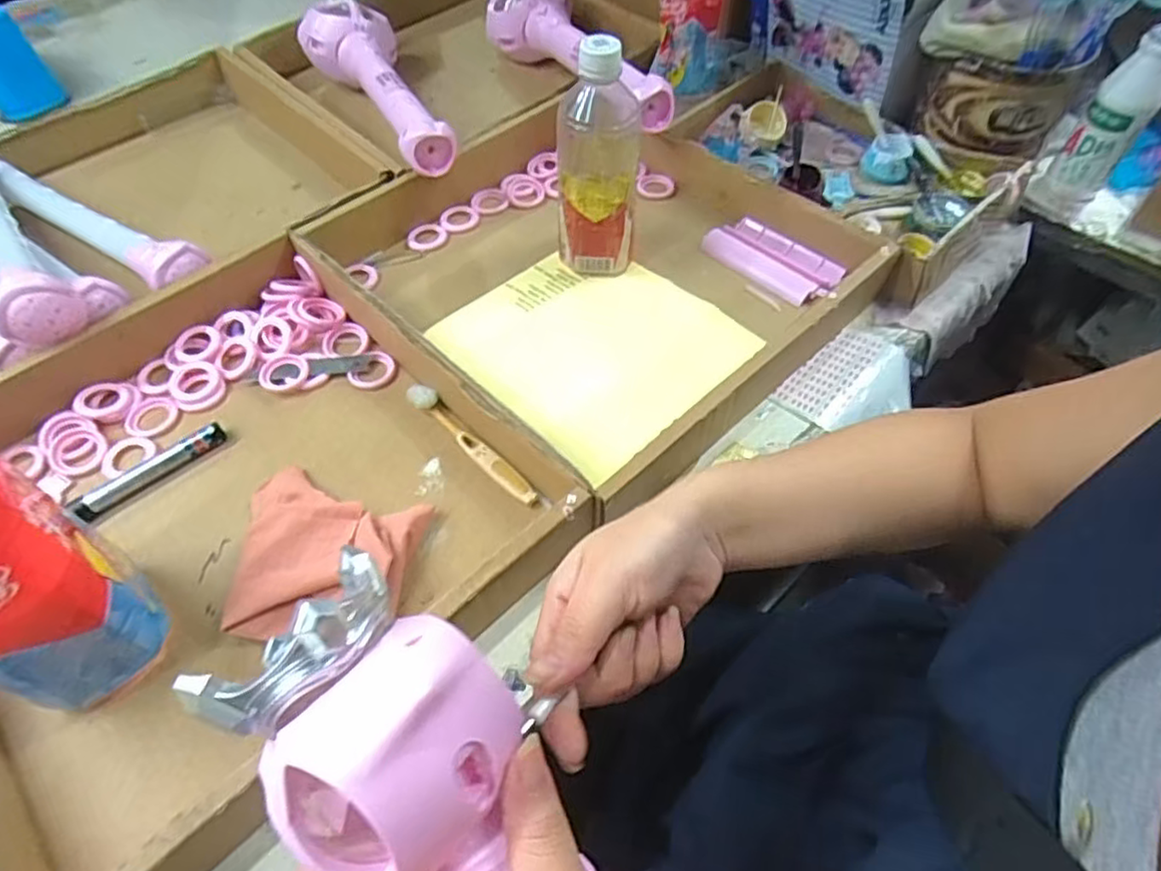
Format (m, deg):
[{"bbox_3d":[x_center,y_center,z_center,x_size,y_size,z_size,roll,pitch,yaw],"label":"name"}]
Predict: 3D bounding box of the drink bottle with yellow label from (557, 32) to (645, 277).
[{"bbox_3d":[0.017,-0.217,0.552,0.069,0.184,0.059,-1,55,0],"label":"drink bottle with yellow label"}]

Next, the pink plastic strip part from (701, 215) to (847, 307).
[{"bbox_3d":[0.175,-0.159,0.612,0.059,0.016,0.124,-39,64,-23],"label":"pink plastic strip part"}]

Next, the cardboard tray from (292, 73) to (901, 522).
[{"bbox_3d":[0.006,-0.159,0.592,0.357,0.057,0.397,-39,63,-23],"label":"cardboard tray"}]

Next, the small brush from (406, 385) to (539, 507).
[{"bbox_3d":[-0.082,0.006,0.498,0.017,0.011,0.138,-38,63,-23],"label":"small brush"}]

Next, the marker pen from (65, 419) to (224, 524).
[{"bbox_3d":[-0.309,0.025,0.488,0.108,0.013,0.019,-36,63,-22],"label":"marker pen"}]

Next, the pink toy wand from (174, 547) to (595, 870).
[{"bbox_3d":[0.008,0.184,0.238,0.078,0.043,0.326,-44,98,-25],"label":"pink toy wand"}]

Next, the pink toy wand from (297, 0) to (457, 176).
[{"bbox_3d":[-0.211,-0.347,0.701,0.099,0.089,0.320,-19,57,-13],"label":"pink toy wand"}]

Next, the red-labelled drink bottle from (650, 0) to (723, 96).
[{"bbox_3d":[0.109,-0.419,0.661,0.064,0.165,0.075,10,56,7],"label":"red-labelled drink bottle"}]

